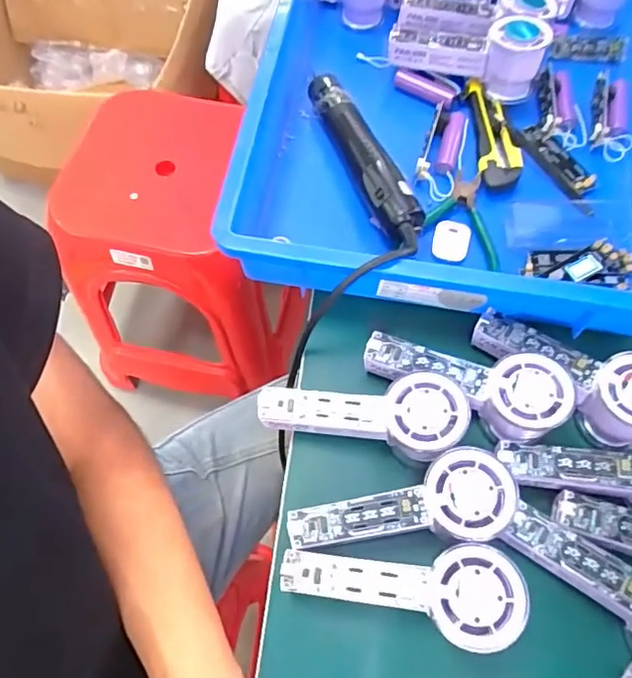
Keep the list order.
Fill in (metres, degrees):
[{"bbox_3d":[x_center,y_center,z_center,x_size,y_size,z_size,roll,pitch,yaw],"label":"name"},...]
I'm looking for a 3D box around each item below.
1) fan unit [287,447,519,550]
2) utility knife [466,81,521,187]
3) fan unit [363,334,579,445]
[{"bbox_3d":[0.057,0.114,0.379,0.148,0.032,0.054,-13,66,7],"label":"fan unit"},{"bbox_3d":[0.170,-0.196,0.535,0.038,0.015,0.130,1,65,-1],"label":"utility knife"},{"bbox_3d":[0.108,0.031,0.414,0.144,0.032,0.053,16,65,22],"label":"fan unit"}]

